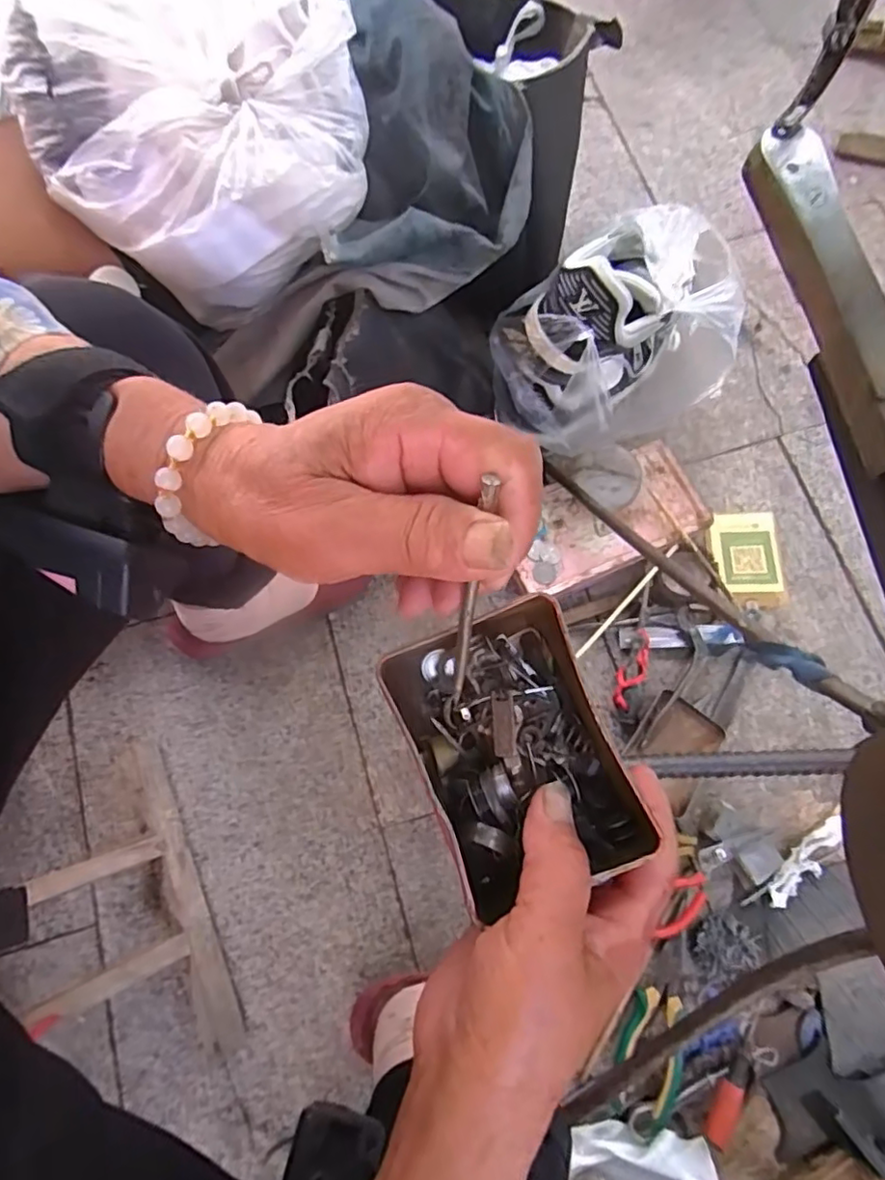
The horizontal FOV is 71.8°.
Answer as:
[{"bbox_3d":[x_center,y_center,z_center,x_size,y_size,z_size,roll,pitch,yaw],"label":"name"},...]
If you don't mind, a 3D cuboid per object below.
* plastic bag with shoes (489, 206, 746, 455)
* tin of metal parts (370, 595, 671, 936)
[{"bbox_3d":[0.202,-0.268,0.665,0.265,0.194,0.150,-27,76,-8],"label":"plastic bag with shoes"},{"bbox_3d":[0.032,0.067,0.266,0.086,0.042,0.110,-20,75,-6],"label":"tin of metal parts"}]

